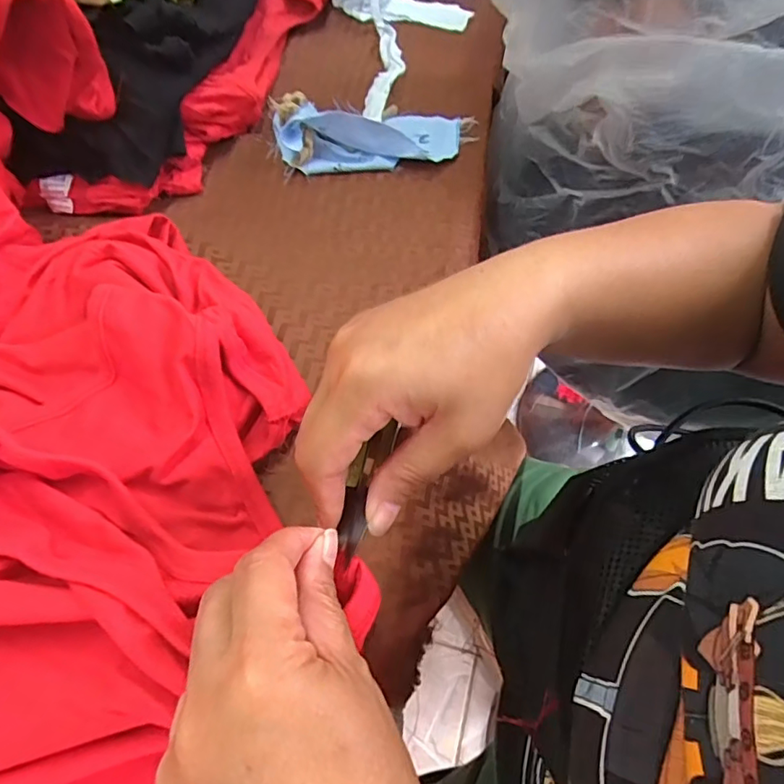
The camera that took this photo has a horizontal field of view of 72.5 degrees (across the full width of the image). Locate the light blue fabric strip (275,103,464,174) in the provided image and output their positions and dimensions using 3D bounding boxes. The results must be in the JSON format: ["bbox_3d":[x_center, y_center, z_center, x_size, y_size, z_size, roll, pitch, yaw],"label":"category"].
[{"bbox_3d":[-0.023,-0.259,0.519,0.185,0.046,0.088,-3,60,1],"label":"light blue fabric strip"}]

